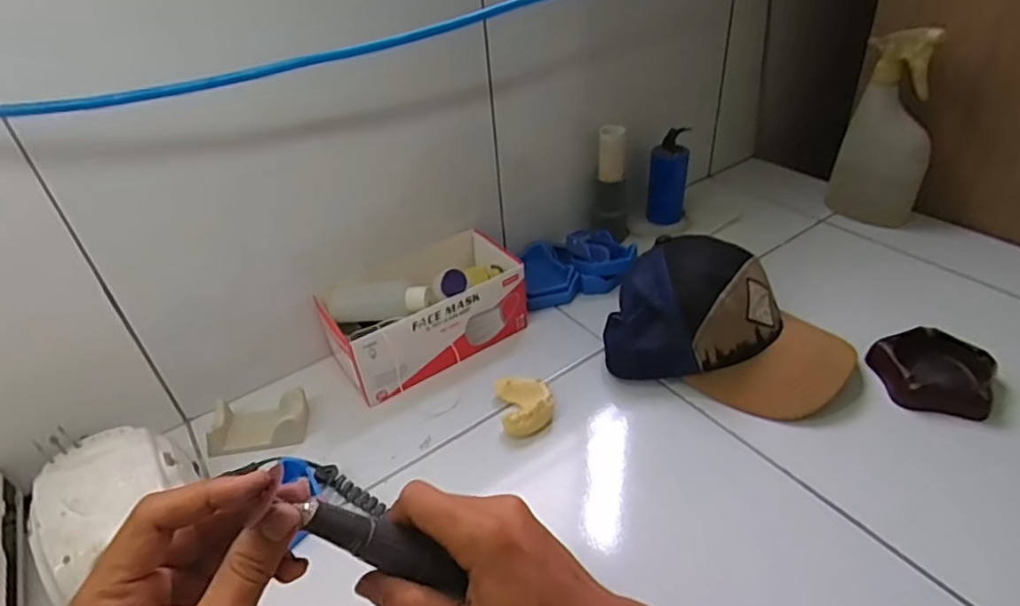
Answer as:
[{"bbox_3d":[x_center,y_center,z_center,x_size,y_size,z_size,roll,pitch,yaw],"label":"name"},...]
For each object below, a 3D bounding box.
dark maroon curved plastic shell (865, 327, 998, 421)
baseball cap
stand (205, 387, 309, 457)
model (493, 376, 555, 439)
[{"bbox_3d":[0.410,0.070,0.564,0.108,0.037,0.097,-7,37,-2],"label":"dark maroon curved plastic shell"},{"bbox_3d":[0.220,0.018,0.588,0.221,0.113,0.141,11,40,21],"label":"baseball cap"},{"bbox_3d":[-0.243,0.116,0.566,0.083,0.033,0.053,-7,37,-3],"label":"stand"},{"bbox_3d":[0.015,0.097,0.564,0.051,0.025,0.065,-9,37,-5],"label":"model"}]

